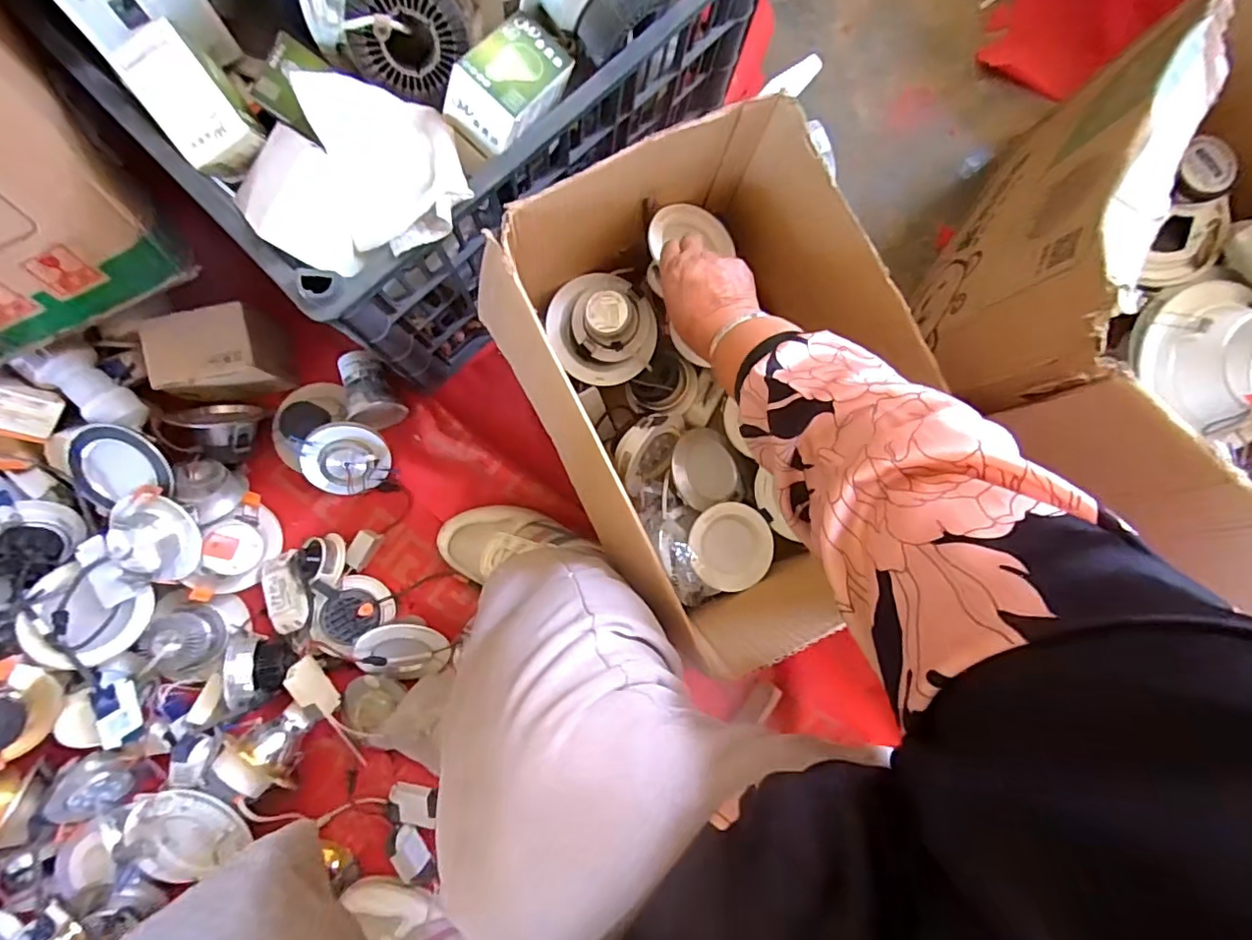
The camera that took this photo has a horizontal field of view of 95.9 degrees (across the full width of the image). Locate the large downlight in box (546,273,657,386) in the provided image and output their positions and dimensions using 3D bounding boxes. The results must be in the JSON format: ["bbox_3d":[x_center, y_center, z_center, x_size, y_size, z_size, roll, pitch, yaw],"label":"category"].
[{"bbox_3d":[-0.023,-0.150,0.590,0.112,0.061,0.109,0,87,-4],"label":"large downlight in box"}]

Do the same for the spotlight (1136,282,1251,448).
[{"bbox_3d":[0.649,-0.117,0.594,0.143,0.086,0.182,-11,88,-5],"label":"spotlight"}]

